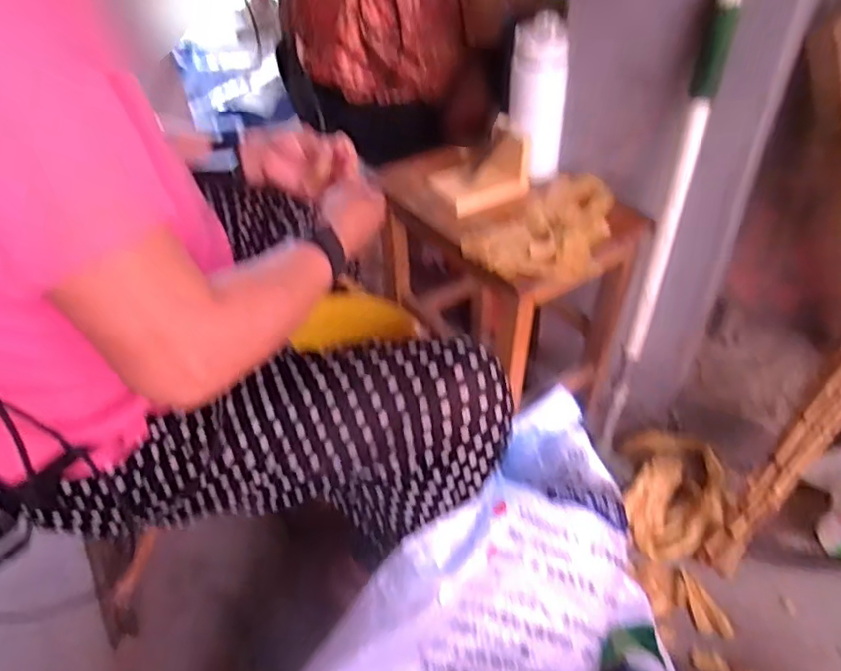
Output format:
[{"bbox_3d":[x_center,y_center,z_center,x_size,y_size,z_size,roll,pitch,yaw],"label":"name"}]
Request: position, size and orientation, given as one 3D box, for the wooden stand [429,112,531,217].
[{"bbox_3d":[0.082,-0.230,0.831,0.123,0.076,0.081,-20,45,-17],"label":"wooden stand"}]

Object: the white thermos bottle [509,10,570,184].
[{"bbox_3d":[0.154,-0.308,0.815,0.072,0.186,0.067,14,45,18],"label":"white thermos bottle"}]

